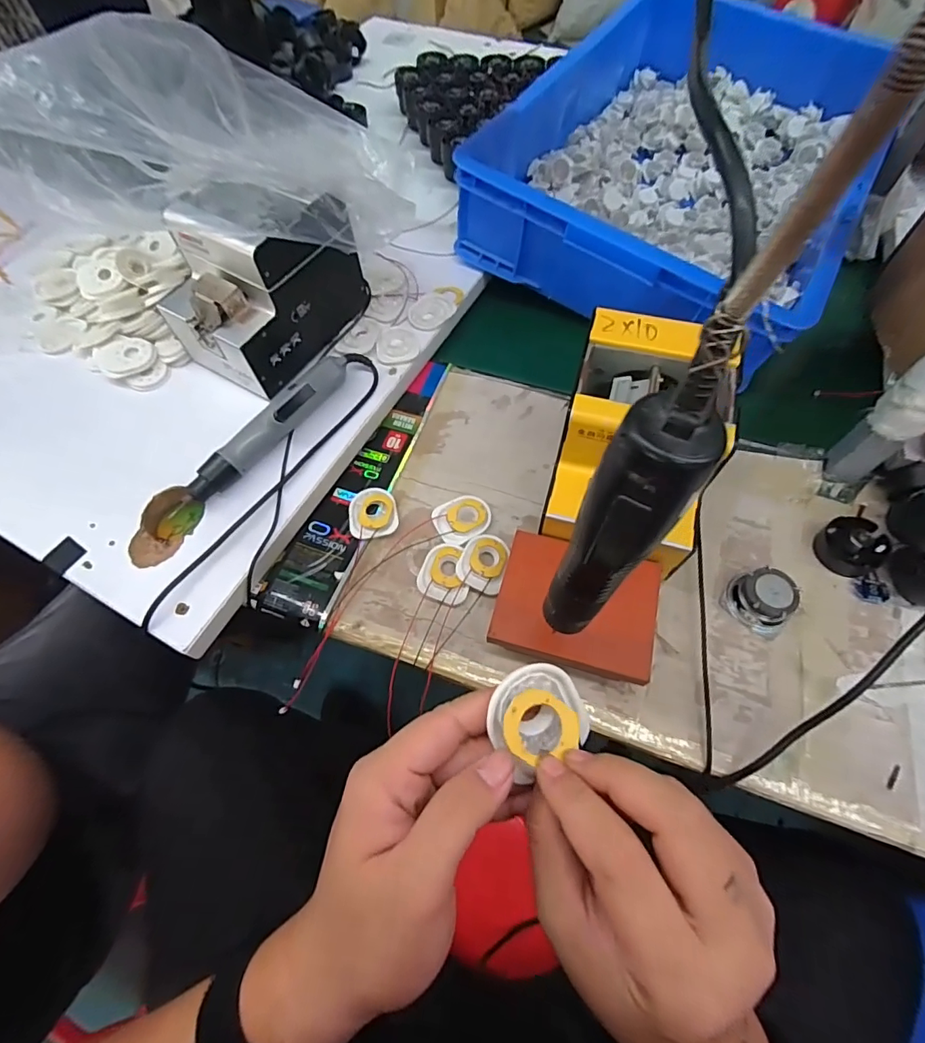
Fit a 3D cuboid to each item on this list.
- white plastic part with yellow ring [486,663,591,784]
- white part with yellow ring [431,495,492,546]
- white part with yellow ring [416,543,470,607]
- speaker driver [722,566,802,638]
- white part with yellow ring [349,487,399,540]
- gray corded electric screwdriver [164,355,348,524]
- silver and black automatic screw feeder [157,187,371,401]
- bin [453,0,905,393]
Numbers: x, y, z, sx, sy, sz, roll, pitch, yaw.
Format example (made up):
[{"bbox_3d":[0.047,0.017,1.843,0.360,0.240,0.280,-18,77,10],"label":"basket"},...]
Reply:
[{"bbox_3d":[0.035,0.091,0.232,0.047,0.019,0.044,-19,77,-26],"label":"white plastic part with yellow ring"},{"bbox_3d":[-0.002,-0.004,0.500,0.057,0.008,0.053,-28,66,-12],"label":"white part with yellow ring"},{"bbox_3d":[-0.016,0.049,0.465,0.048,0.009,0.059,15,65,9],"label":"white part with yellow ring"},{"bbox_3d":[0.270,0.069,0.437,0.050,0.031,0.052,-1,63,2],"label":"speaker driver"},{"bbox_3d":[-0.093,-0.012,0.502,0.048,0.010,0.060,-13,63,-5],"label":"white part with yellow ring"},{"bbox_3d":[-0.207,-0.092,0.499,0.030,0.045,0.231,37,70,18],"label":"gray corded electric screwdriver"},{"bbox_3d":[-0.210,-0.258,0.514,0.144,0.152,0.183,30,68,16],"label":"silver and black automatic screw feeder"},{"bbox_3d":[0.315,-0.502,0.649,0.410,0.116,0.615,27,67,15],"label":"bin"}]

